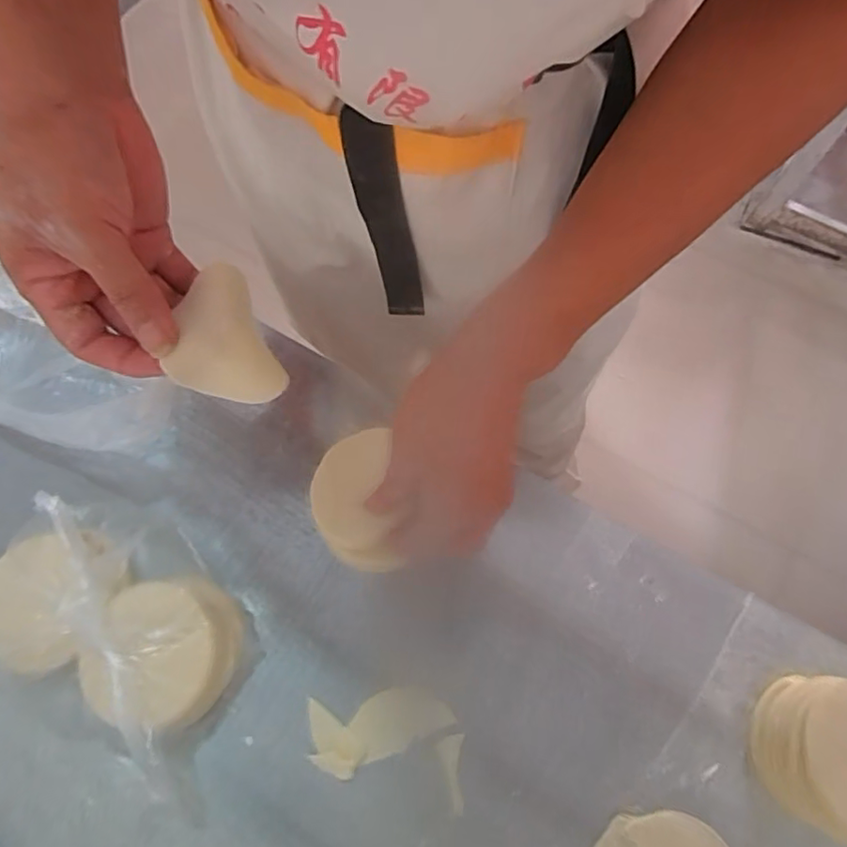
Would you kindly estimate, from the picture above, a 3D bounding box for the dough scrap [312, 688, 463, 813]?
[{"bbox_3d":[-0.025,0.207,0.372,0.105,0.008,0.060,9,70,5],"label":"dough scrap"}]

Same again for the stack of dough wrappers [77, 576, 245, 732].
[{"bbox_3d":[-0.172,0.151,0.374,0.087,0.055,0.086,-2,69,1],"label":"stack of dough wrappers"}]

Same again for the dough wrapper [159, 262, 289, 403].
[{"bbox_3d":[-0.119,-0.045,0.320,0.057,0.013,0.080,-28,100,-29],"label":"dough wrapper"}]

